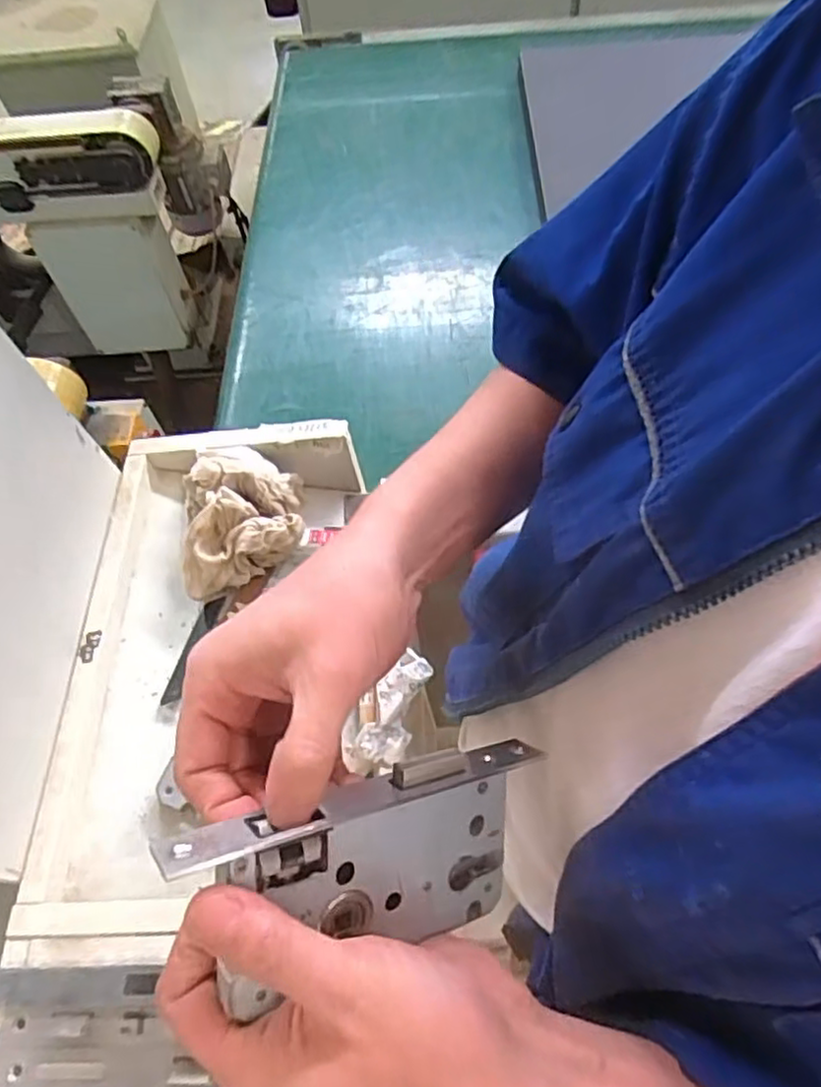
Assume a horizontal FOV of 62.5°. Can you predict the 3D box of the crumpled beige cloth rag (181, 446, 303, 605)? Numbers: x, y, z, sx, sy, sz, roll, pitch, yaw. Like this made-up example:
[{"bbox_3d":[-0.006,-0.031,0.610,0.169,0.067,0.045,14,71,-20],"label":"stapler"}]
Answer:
[{"bbox_3d":[-0.146,-0.027,0.577,0.098,0.065,0.131,-11,60,-2],"label":"crumpled beige cloth rag"}]

